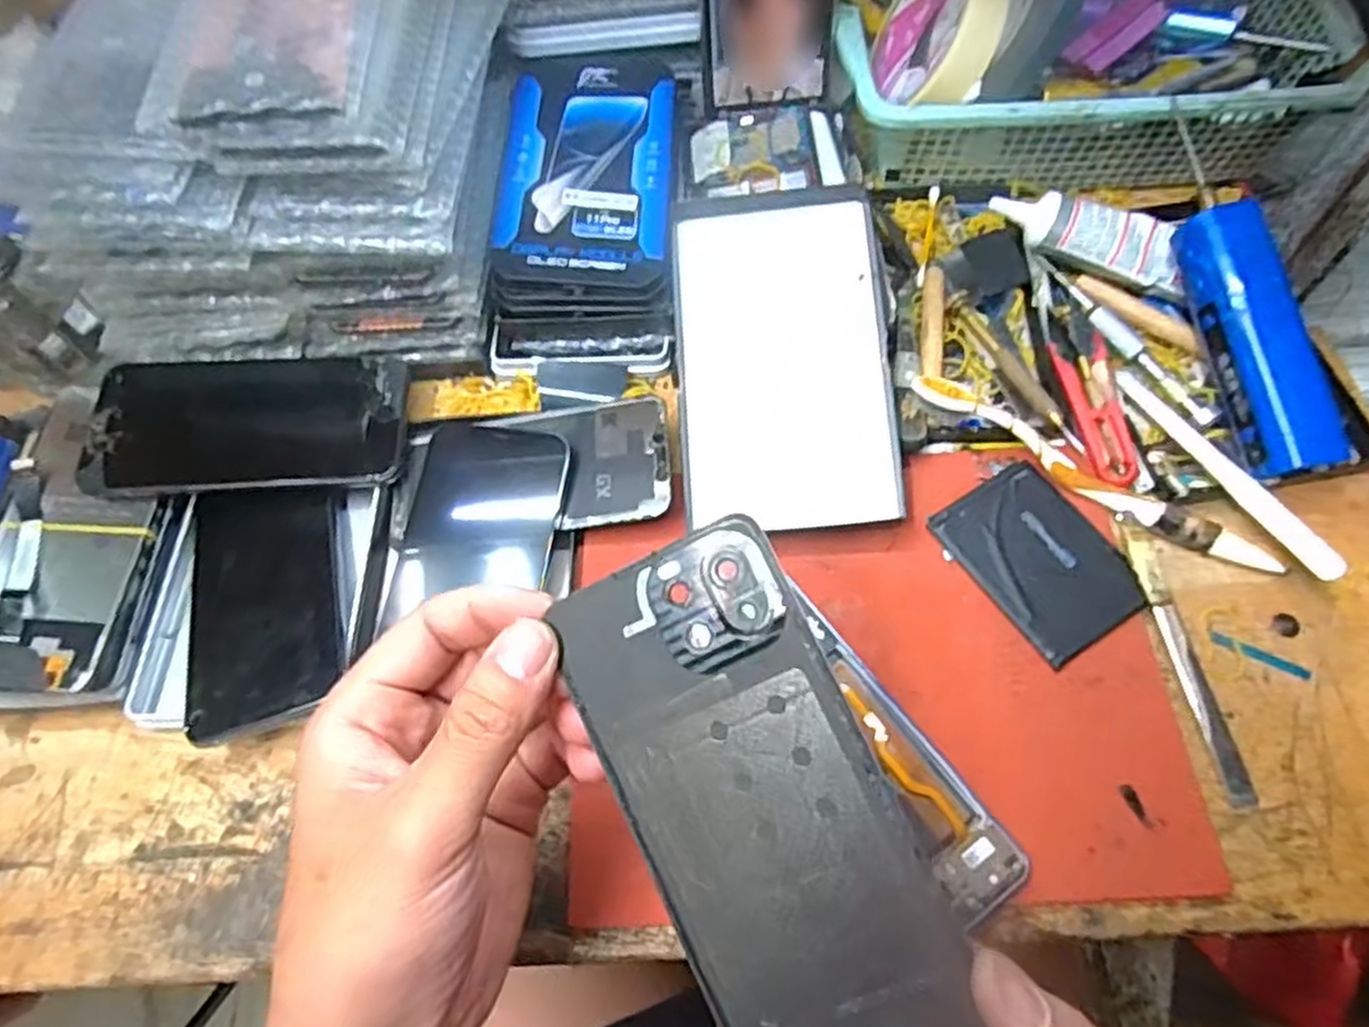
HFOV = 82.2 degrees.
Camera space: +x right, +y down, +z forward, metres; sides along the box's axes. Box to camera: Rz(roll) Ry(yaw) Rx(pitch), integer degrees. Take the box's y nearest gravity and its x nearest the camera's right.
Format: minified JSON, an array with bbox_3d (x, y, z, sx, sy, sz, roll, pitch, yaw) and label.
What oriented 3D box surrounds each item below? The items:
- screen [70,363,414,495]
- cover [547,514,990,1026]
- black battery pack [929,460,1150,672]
[{"bbox_3d":[-0.223,-0.048,0.409,0.152,0.015,0.078,-3,65,-7],"label":"screen"},{"bbox_3d":[0.020,0.081,0.215,0.070,0.005,0.153,-28,82,11],"label":"cover"},{"bbox_3d":[0.164,0.020,0.362,0.061,0.010,0.084,-31,65,-11],"label":"black battery pack"}]

